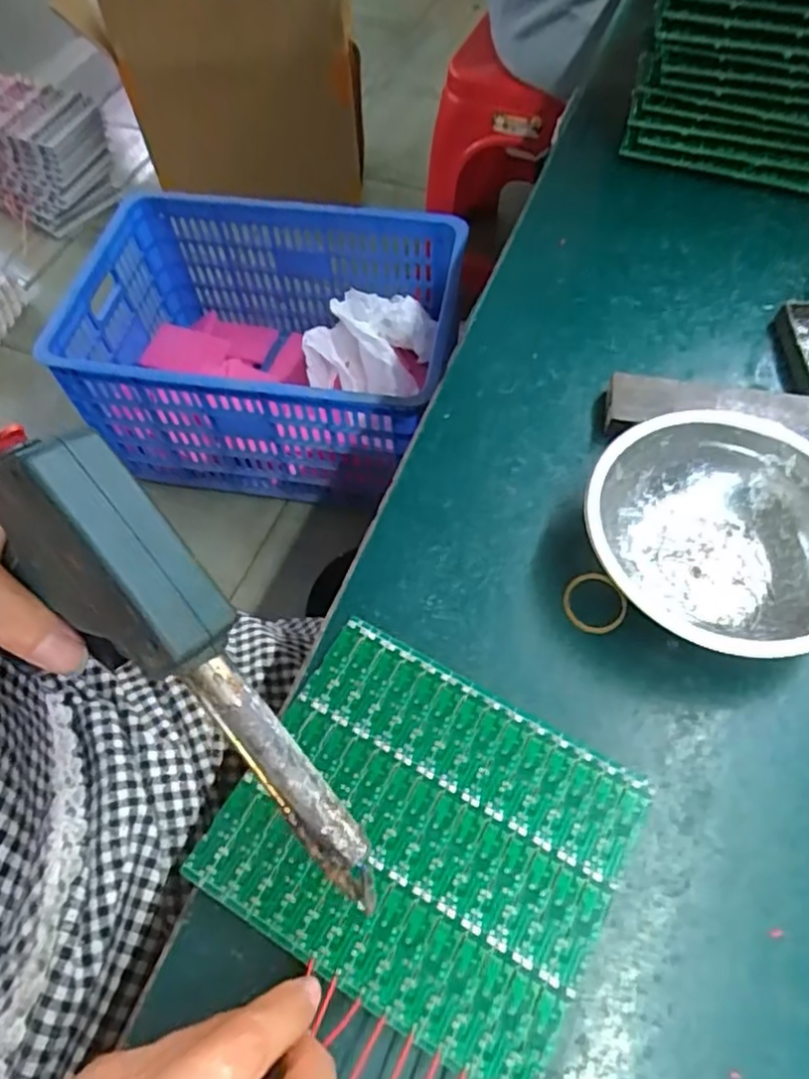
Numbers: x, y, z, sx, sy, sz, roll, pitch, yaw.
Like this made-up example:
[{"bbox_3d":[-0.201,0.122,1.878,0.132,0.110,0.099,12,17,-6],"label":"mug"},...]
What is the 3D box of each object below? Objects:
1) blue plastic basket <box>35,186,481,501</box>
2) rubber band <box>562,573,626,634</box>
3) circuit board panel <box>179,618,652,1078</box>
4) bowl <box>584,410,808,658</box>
[{"bbox_3d":[-0.223,-0.323,1.142,0.580,0.267,0.407,11,62,8],"label":"blue plastic basket"},{"bbox_3d":[0.093,0.030,0.330,0.030,0.006,0.031,6,66,7],"label":"rubber band"},{"bbox_3d":[0.007,0.117,0.273,0.147,0.004,0.123,28,65,14],"label":"circuit board panel"},{"bbox_3d":[0.151,-0.003,0.325,0.122,0.042,0.120,0,61,0],"label":"bowl"}]

